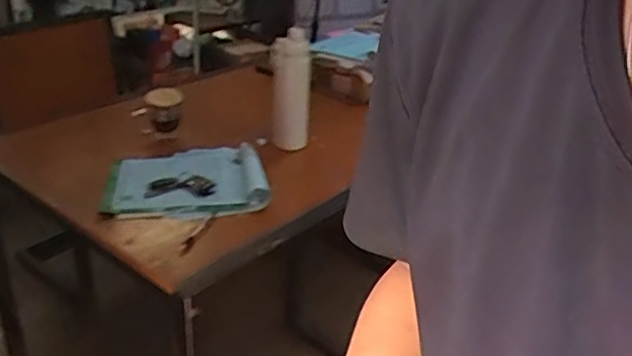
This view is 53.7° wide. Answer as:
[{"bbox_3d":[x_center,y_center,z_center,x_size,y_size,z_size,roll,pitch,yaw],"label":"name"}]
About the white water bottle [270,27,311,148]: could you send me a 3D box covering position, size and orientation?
[{"bbox_3d":[-0.052,-0.178,1.296,0.077,0.256,0.066,5,28,0],"label":"white water bottle"}]

